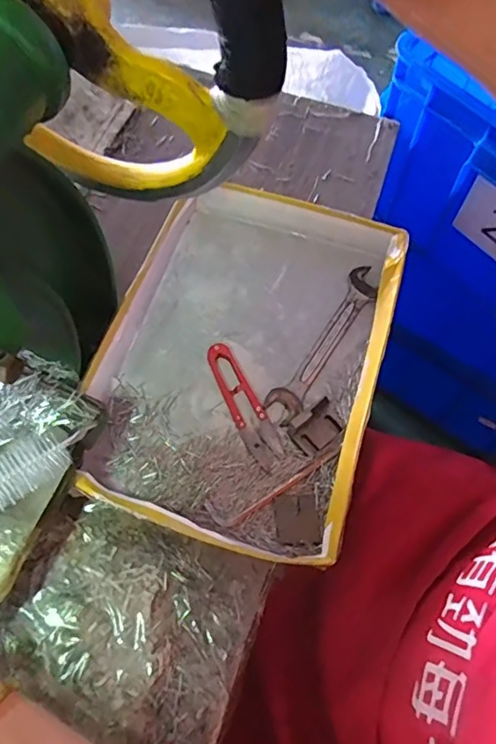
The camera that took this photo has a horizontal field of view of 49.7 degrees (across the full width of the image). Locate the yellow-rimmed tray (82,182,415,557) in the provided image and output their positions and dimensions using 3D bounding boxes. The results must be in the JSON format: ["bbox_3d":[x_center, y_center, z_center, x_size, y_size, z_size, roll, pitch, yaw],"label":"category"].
[{"bbox_3d":[-0.004,-0.025,0.453,0.221,0.043,0.318,17,64,5],"label":"yellow-rimmed tray"}]

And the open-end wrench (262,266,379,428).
[{"bbox_3d":[0.069,-0.027,0.475,0.029,0.011,0.171,31,67,12],"label":"open-end wrench"}]

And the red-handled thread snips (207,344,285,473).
[{"bbox_3d":[-0.003,0.026,0.445,0.026,0.008,0.114,-23,68,-14],"label":"red-handled thread snips"}]

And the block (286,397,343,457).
[{"bbox_3d":[0.057,0.044,0.430,0.041,0.025,0.029,-32,70,-17],"label":"block"}]

